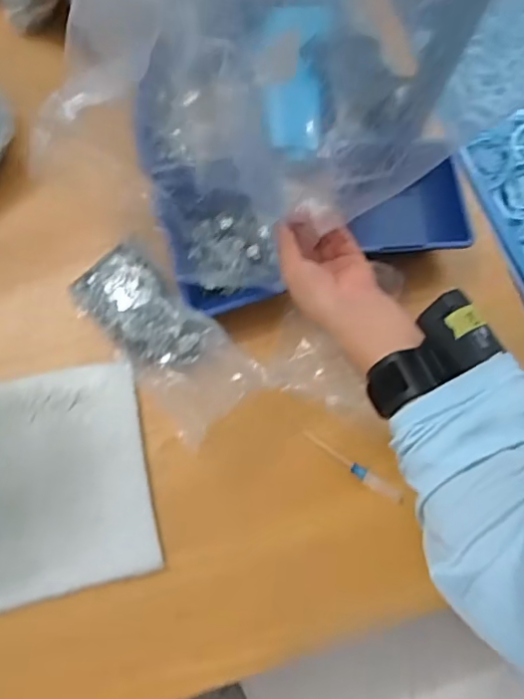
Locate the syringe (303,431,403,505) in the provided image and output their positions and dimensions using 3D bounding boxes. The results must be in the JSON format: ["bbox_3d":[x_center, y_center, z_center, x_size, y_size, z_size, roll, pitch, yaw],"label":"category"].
[{"bbox_3d":[0.086,0.112,0.531,0.110,0.010,0.014,34,79,6],"label":"syringe"}]

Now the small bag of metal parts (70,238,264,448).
[{"bbox_3d":[-0.094,-0.012,0.526,0.089,0.044,0.212,-42,67,-9],"label":"small bag of metal parts"}]

